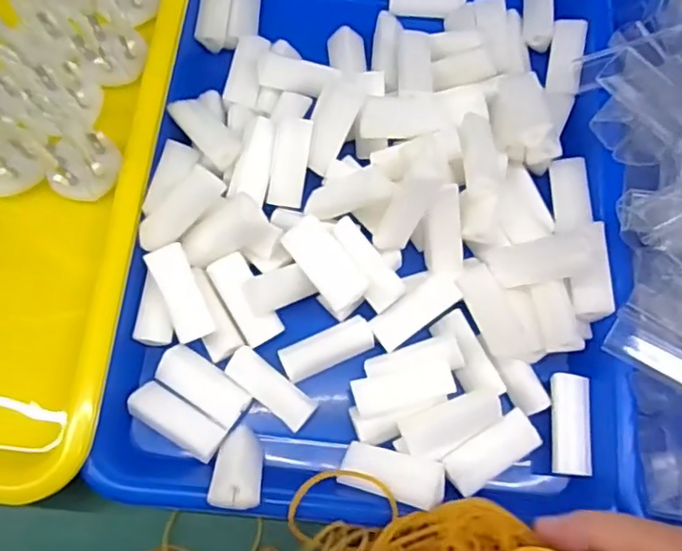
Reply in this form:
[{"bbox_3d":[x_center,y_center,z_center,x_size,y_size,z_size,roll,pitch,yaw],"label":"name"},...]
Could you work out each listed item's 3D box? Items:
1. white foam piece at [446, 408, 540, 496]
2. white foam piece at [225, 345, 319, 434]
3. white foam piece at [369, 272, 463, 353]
[{"bbox_3d":[0.070,0.080,0.281,0.045,0.011,0.020,-31,74,-11],"label":"white foam piece"},{"bbox_3d":[-0.034,0.054,0.293,0.044,0.010,0.017,37,75,12],"label":"white foam piece"},{"bbox_3d":[0.037,0.016,0.300,0.048,0.008,0.018,-36,75,-12],"label":"white foam piece"}]

